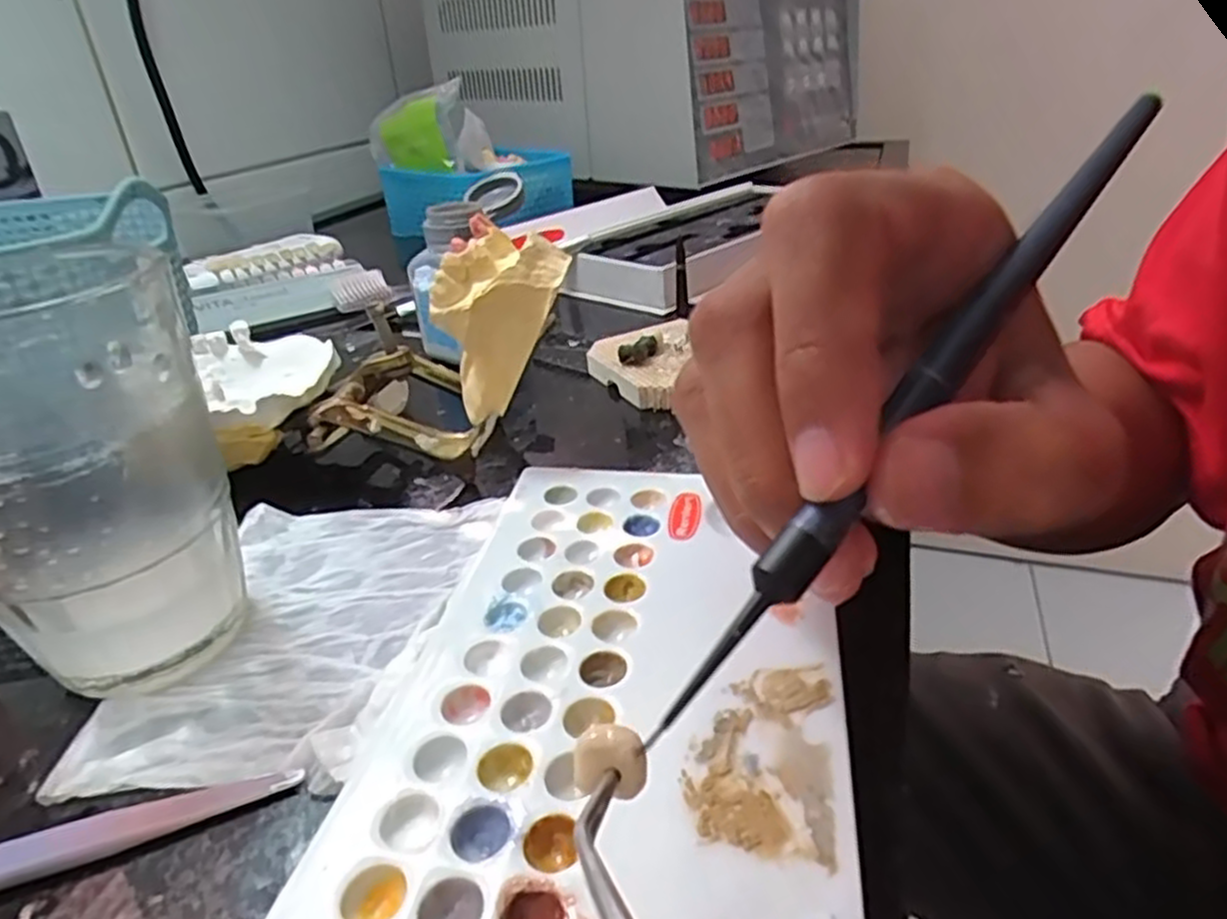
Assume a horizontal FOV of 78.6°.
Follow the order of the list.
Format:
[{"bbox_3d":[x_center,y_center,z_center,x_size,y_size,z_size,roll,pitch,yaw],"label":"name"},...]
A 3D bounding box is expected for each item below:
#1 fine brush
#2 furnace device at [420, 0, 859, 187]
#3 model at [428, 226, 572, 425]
[{"bbox_3d":[0.057,-0.016,0.130,0.007,0.004,0.155,28,69,42],"label":"fine brush"},{"bbox_3d":[0.039,-0.443,0.828,0.355,0.199,0.356,21,38,38],"label":"furnace device"},{"bbox_3d":[-0.034,-0.035,0.246,0.040,0.071,0.027,-7,29,-5],"label":"model"}]

